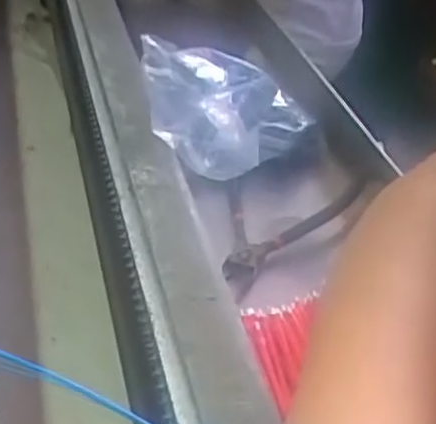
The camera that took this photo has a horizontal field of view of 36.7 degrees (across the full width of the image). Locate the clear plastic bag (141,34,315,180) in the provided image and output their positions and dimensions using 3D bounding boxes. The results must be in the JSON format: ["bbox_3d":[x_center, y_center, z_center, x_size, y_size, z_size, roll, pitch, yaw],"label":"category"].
[{"bbox_3d":[0.008,-0.097,0.570,0.133,0.106,0.140,-7,41,-9],"label":"clear plastic bag"}]

